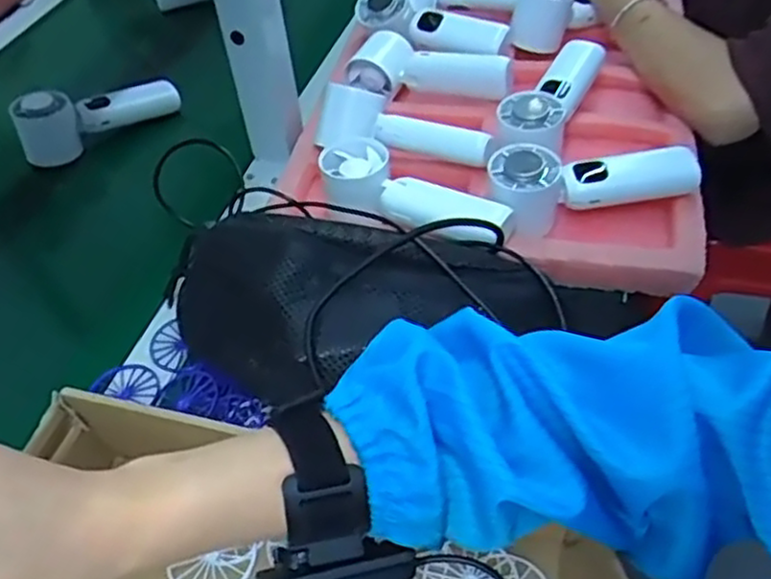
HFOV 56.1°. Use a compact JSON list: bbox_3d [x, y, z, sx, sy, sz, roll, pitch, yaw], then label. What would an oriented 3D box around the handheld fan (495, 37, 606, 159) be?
[{"bbox_3d":[0.136,-0.157,0.609,0.058,0.044,0.169,17,51,19],"label":"handheld fan"}]

